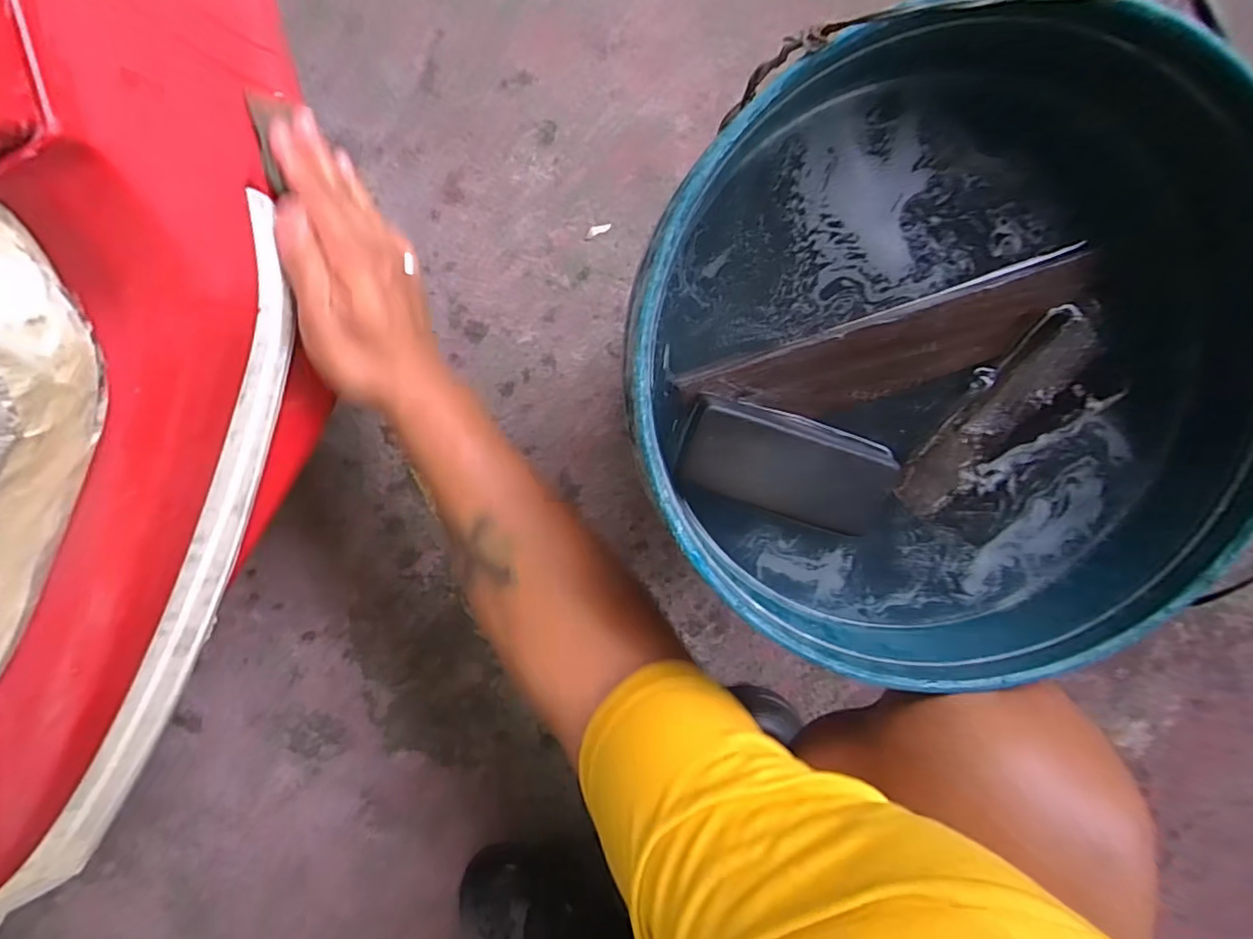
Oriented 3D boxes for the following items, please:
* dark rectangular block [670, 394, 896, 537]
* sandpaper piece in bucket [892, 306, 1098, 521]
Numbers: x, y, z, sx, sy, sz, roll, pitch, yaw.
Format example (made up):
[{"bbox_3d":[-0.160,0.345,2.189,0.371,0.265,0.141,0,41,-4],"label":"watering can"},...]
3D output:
[{"bbox_3d":[0.085,0.000,0.310,0.115,0.025,0.048,18,98,-5],"label":"dark rectangular block"},{"bbox_3d":[0.197,-0.028,0.318,0.128,0.008,0.036,-44,99,5],"label":"sandpaper piece in bucket"}]

